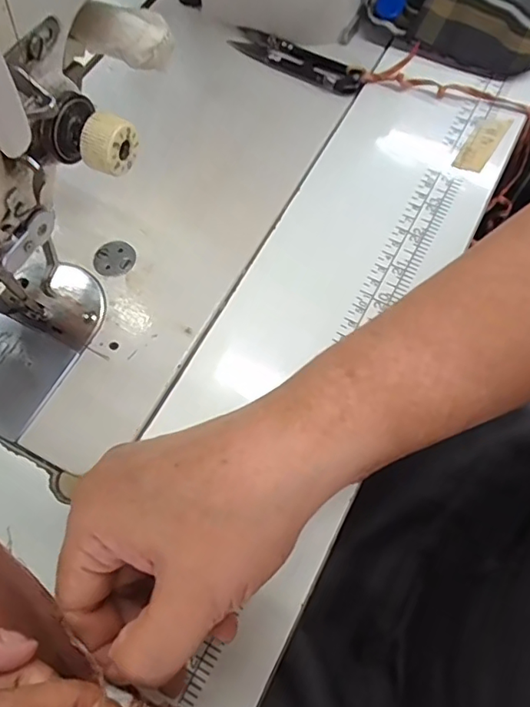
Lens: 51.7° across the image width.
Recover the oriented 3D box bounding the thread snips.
[{"bbox_3d":[0.021,-0.207,0.384,0.101,0.011,0.026,30,69,14],"label":"thread snips"}]

